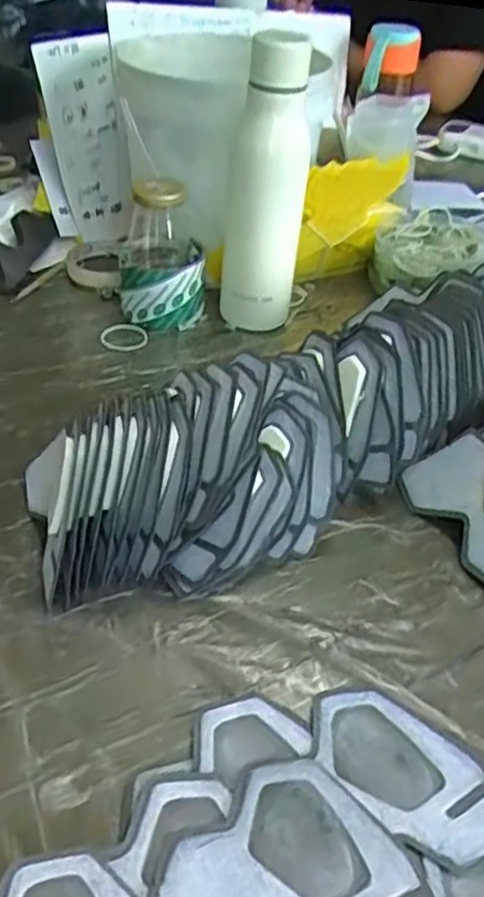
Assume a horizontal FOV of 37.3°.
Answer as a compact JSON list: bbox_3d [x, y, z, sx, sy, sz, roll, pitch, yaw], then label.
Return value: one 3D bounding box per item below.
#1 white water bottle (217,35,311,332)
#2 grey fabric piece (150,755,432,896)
[{"bbox_3d":[0.021,-0.231,0.649,0.070,0.246,0.062,6,39,2],"label":"white water bottle"},{"bbox_3d":[0.013,0.186,0.307,0.124,0.005,0.095,-7,40,-17],"label":"grey fabric piece"}]

